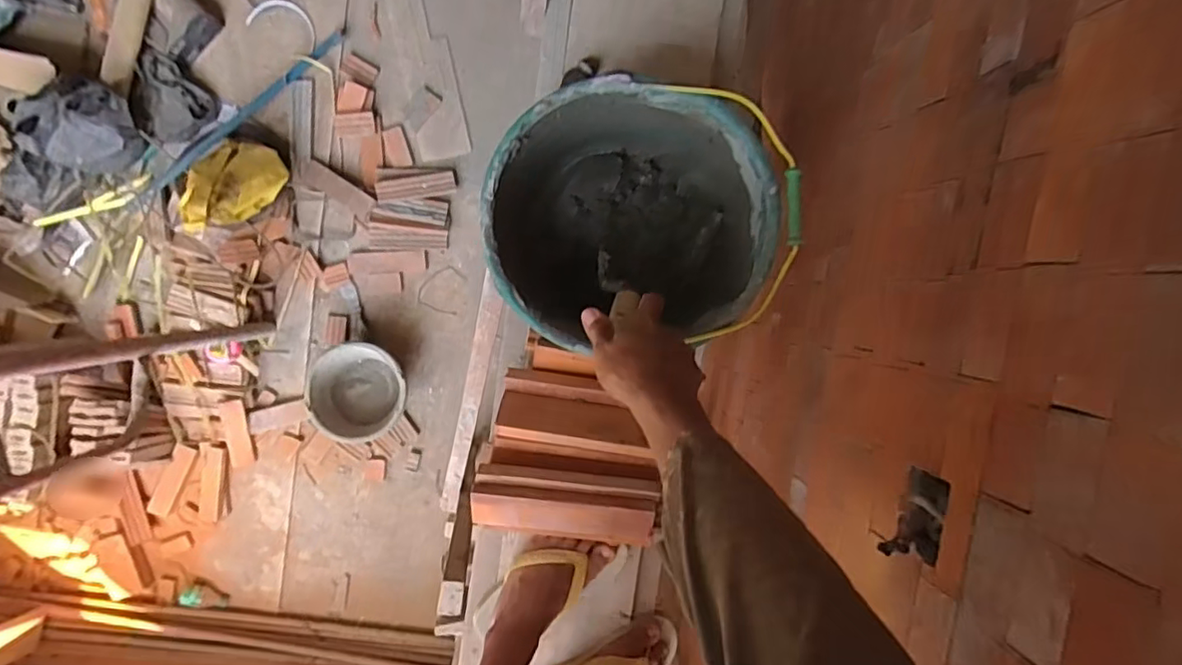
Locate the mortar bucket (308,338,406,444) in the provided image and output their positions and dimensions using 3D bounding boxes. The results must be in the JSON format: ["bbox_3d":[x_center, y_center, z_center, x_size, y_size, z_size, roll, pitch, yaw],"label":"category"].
[{"bbox_3d":[-0.656,0.173,1.713,0.250,0.167,0.291,-7,94,-2],"label":"mortar bucket"}]

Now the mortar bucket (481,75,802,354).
[{"bbox_3d":[0.047,-0.123,0.692,0.321,0.188,0.277,-1,94,-2],"label":"mortar bucket"}]

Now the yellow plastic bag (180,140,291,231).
[{"bbox_3d":[-0.970,-0.410,1.564,0.263,0.172,0.221,-36,94,1],"label":"yellow plastic bag"}]

